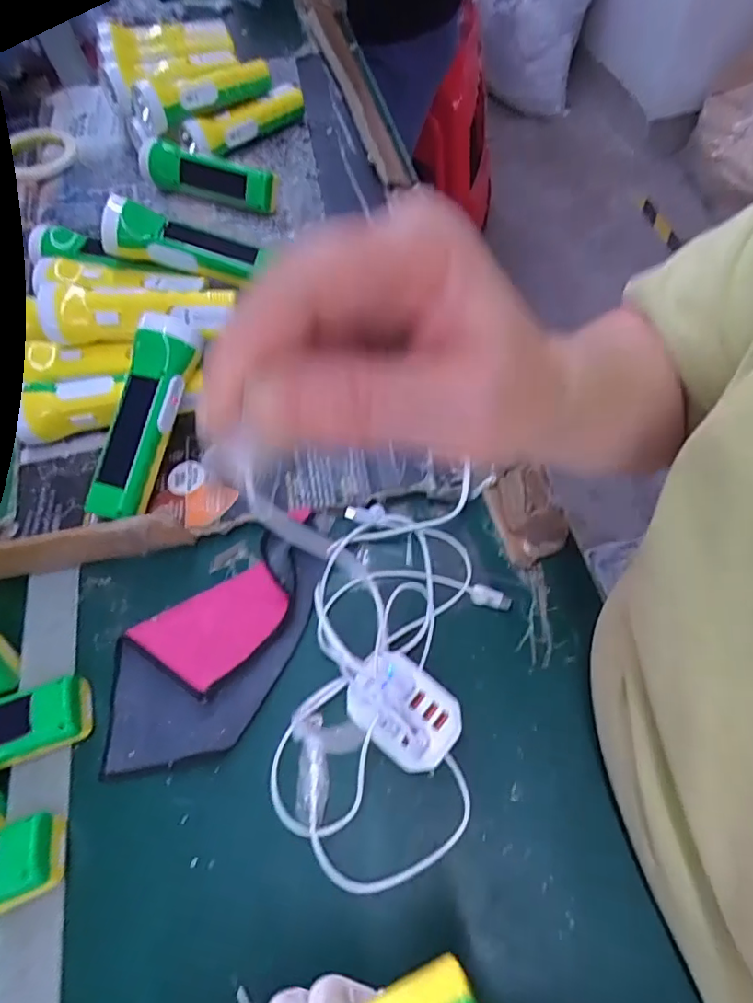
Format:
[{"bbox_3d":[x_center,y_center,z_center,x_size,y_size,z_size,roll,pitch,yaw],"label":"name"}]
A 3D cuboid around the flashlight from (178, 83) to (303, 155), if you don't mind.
[{"bbox_3d":[-0.159,-0.474,0.676,0.172,0.035,0.038,-40,65,-18],"label":"flashlight"}]

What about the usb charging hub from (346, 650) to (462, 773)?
[{"bbox_3d":[0.017,0.138,0.363,0.074,0.034,0.054,36,70,21],"label":"usb charging hub"}]

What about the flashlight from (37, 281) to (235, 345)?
[{"bbox_3d":[-0.214,-0.170,0.487,0.165,0.039,0.049,1,62,6],"label":"flashlight"}]

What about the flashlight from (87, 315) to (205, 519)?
[{"bbox_3d":[-0.184,-0.066,0.444,0.047,0.039,0.161,15,86,12],"label":"flashlight"}]

